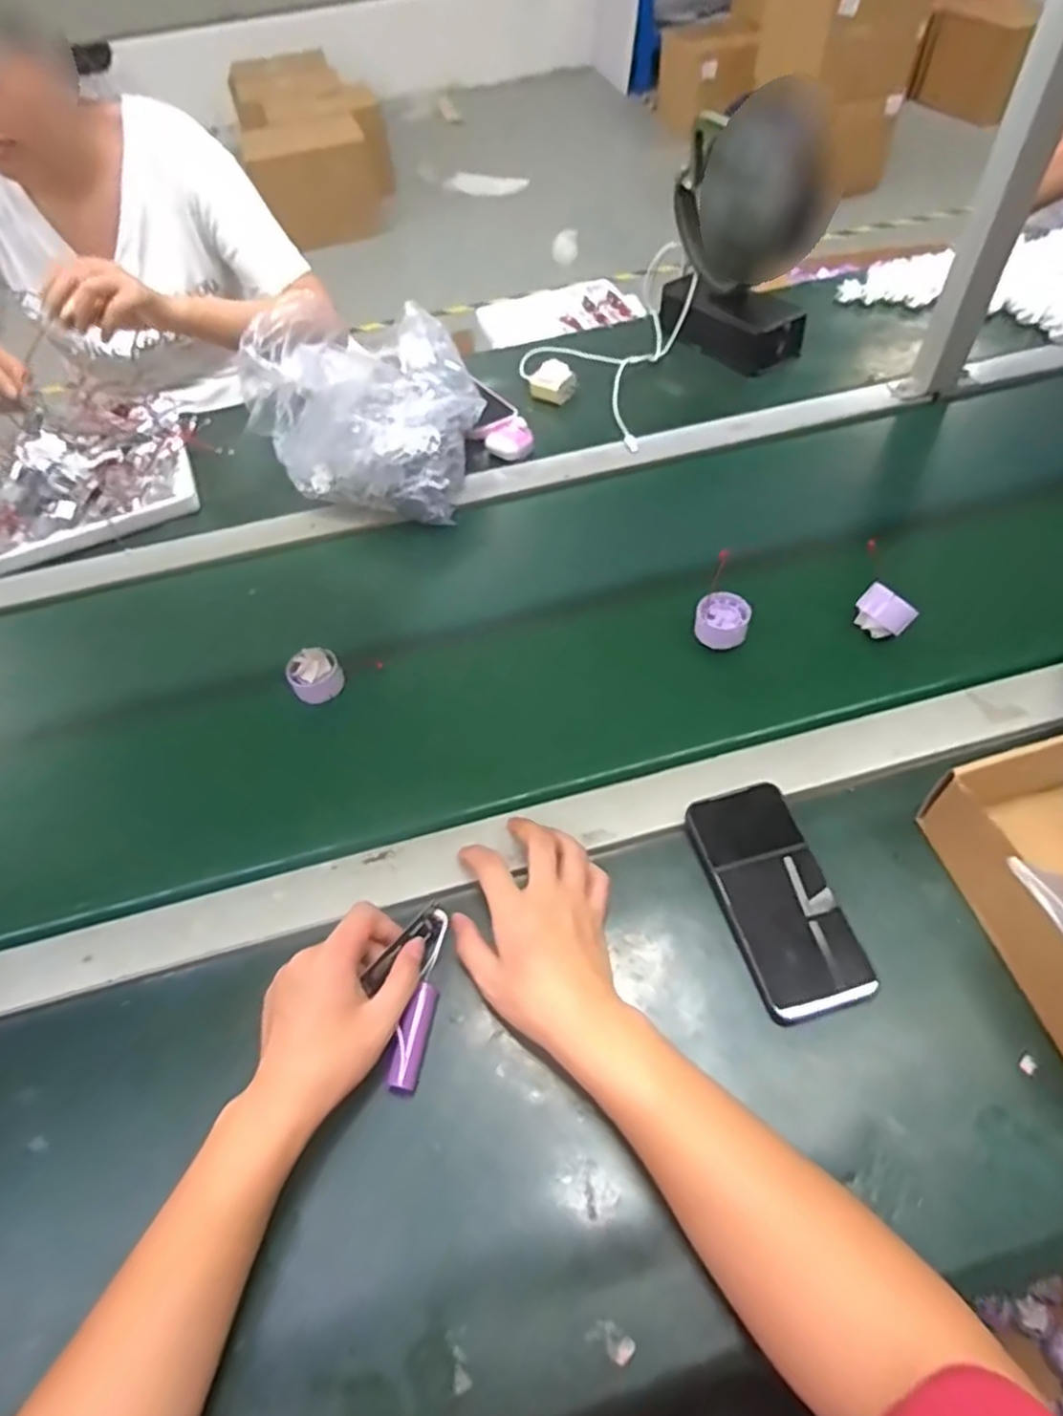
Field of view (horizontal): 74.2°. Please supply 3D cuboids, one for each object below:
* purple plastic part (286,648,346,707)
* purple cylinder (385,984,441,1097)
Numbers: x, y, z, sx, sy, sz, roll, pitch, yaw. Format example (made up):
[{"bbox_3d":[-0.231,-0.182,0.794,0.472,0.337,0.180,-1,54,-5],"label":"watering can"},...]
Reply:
[{"bbox_3d":[-0.201,-0.029,0.656,0.048,0.041,0.040,-27,56,-14],"label":"purple plastic part"},{"bbox_3d":[-0.079,0.218,0.468,0.019,0.018,0.066,6,55,9],"label":"purple cylinder"}]

